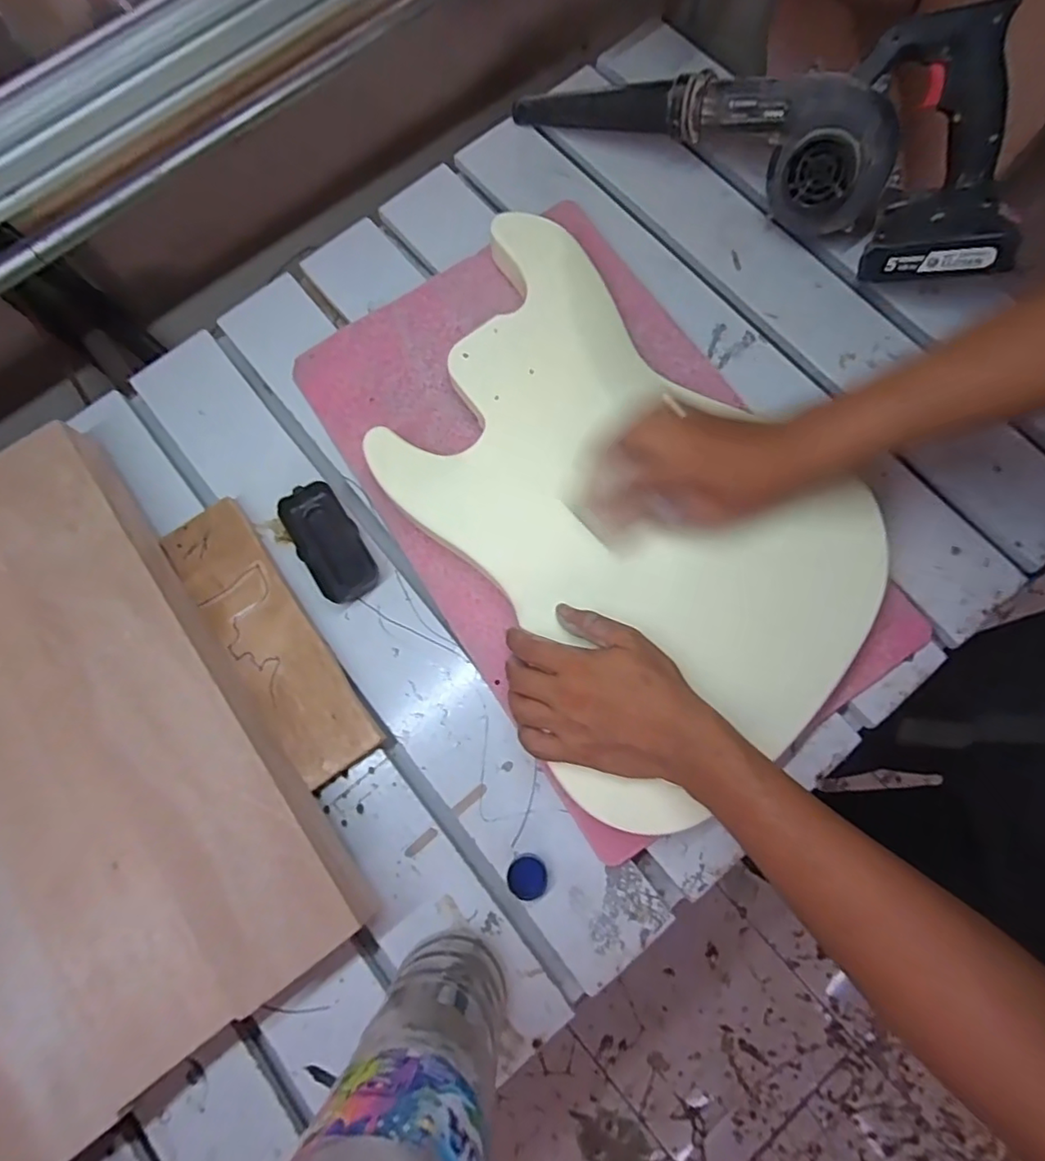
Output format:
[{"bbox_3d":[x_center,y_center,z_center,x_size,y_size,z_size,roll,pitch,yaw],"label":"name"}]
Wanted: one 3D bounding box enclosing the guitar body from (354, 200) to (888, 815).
[{"bbox_3d":[0.056,-0.070,0.482,0.305,0.045,0.481,-39,79,-7],"label":"guitar body"}]

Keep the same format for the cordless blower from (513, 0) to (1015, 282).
[{"bbox_3d":[0.228,-0.422,0.525,0.482,0.165,0.103,34,80,8],"label":"cordless blower"}]

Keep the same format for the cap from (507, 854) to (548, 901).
[{"bbox_3d":[0.004,0.235,0.458,0.031,0.012,0.030,0,77,1],"label":"cap"}]

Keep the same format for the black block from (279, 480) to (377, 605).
[{"bbox_3d":[-0.174,-0.033,0.519,0.052,0.024,0.109,-29,78,-5],"label":"black block"}]

